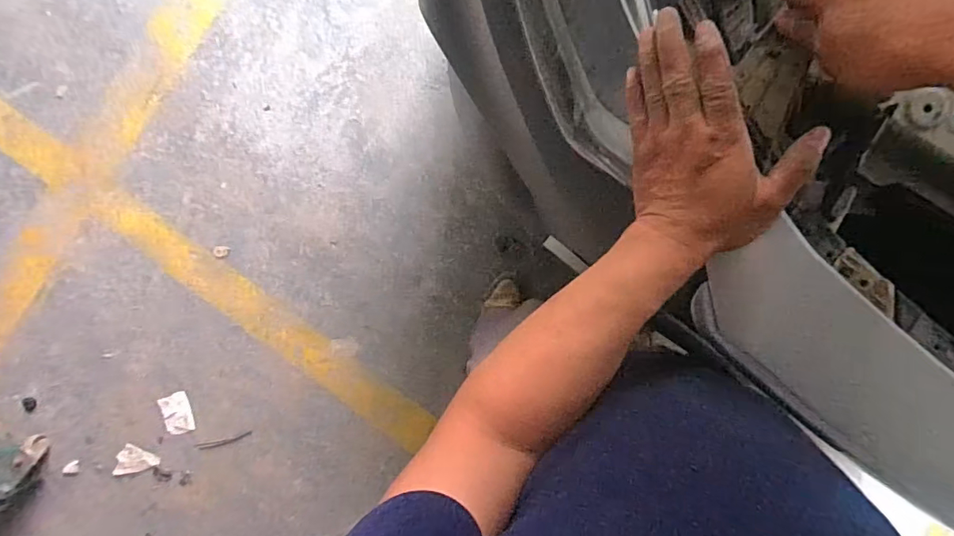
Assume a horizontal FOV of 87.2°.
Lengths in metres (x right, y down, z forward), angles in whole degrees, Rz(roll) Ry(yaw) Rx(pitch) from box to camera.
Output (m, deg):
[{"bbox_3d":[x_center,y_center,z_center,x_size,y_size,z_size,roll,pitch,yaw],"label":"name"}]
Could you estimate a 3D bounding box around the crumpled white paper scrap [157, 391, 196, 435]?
[{"bbox_3d":[-0.833,0.408,1.396,0.068,0.050,0.113,-14,95,0],"label":"crumpled white paper scrap"}]

